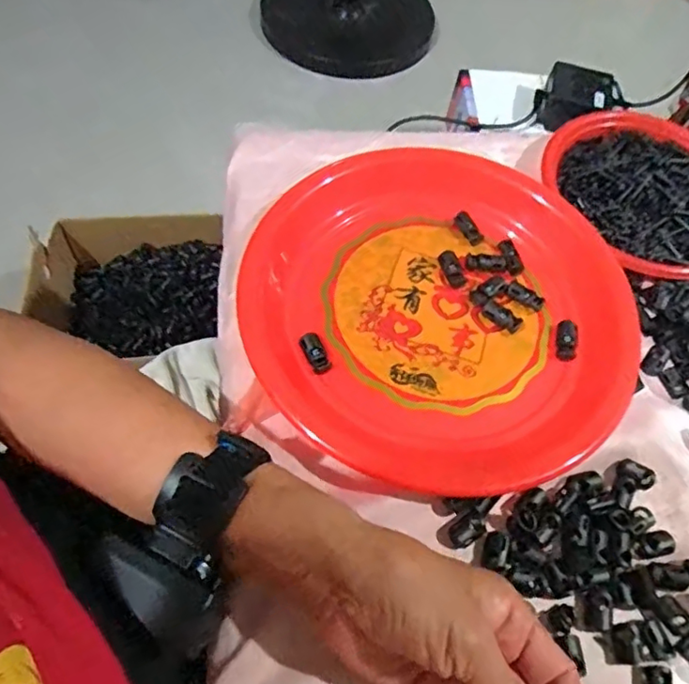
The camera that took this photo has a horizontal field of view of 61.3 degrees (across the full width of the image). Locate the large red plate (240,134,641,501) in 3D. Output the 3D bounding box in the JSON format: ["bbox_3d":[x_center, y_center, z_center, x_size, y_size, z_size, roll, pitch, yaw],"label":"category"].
[{"bbox_3d":[0.066,-0.030,0.390,0.244,0.027,0.254,1,60,-2],"label":"large red plate"}]

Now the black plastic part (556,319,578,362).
[{"bbox_3d":[0.153,-0.001,0.401,0.014,0.006,0.030,13,61,4],"label":"black plastic part"}]

